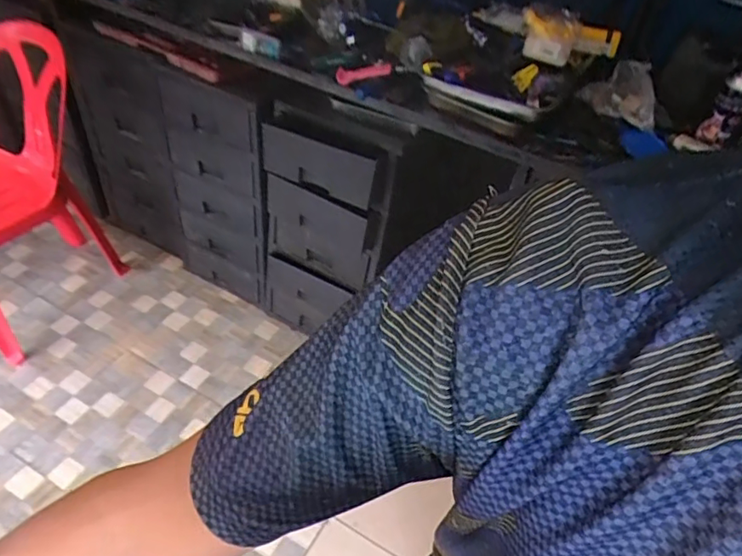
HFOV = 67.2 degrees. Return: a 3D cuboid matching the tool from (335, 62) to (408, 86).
[{"bbox_3d":[-0.001,-0.454,1.223,0.152,0.029,0.038,-5,43,10],"label":"tool"}]

